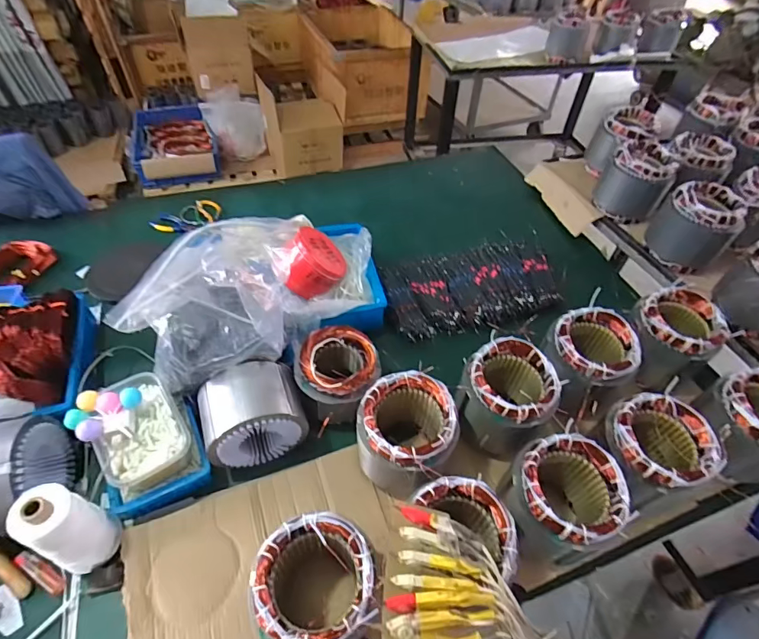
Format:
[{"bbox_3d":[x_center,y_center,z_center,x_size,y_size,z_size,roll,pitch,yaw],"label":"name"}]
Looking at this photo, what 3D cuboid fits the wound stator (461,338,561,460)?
[{"bbox_3d":[0.218,0.130,0.752,0.147,0.147,0.139,1,50,-2],"label":"wound stator"}]

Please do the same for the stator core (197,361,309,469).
[{"bbox_3d":[-0.204,0.158,0.713,0.149,0.146,0.110,-17,53,-17],"label":"stator core"}]

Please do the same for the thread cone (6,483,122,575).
[{"bbox_3d":[-0.404,0.282,0.580,0.069,0.165,0.069,1,50,-2],"label":"thread cone"}]

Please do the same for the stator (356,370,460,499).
[{"bbox_3d":[0.040,0.182,0.695,0.147,0.155,0.137,1,50,-2],"label":"stator"}]

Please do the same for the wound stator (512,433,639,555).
[{"bbox_3d":[0.263,0.271,0.645,0.131,0.172,0.138,1,50,-2],"label":"wound stator"}]

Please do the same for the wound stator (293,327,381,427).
[{"bbox_3d":[-0.071,0.097,0.776,0.136,0.124,0.137,1,50,-2],"label":"wound stator"}]

